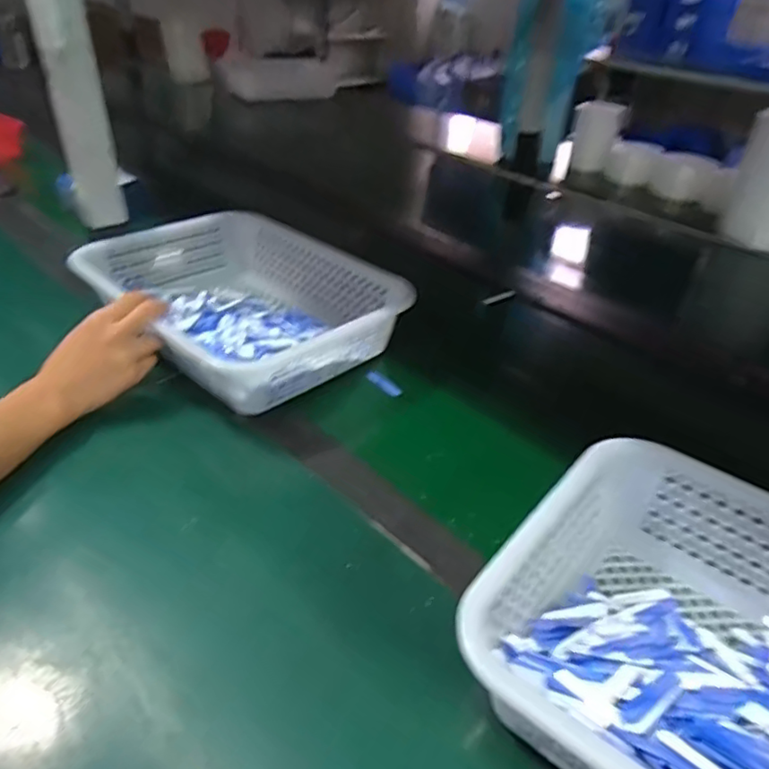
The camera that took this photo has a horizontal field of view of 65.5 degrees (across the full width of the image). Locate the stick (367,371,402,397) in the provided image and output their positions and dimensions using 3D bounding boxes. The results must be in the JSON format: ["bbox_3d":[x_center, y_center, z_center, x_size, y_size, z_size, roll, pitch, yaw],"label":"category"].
[{"bbox_3d":[-0.002,-0.002,0.674,0.049,0.010,0.014,31,45,33],"label":"stick"}]

